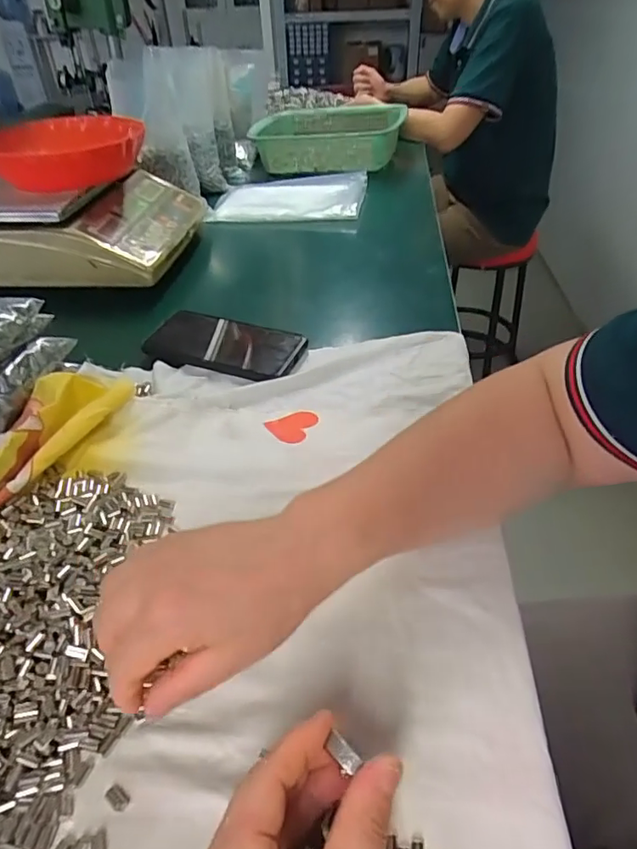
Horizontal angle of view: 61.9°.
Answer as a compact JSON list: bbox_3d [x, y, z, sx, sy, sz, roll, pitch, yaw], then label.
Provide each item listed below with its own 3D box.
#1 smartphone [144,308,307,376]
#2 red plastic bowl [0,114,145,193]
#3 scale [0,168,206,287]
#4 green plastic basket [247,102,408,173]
[{"bbox_3d":[-0.096,-0.083,0.553,0.158,0.013,0.078,15,44,19],"label":"smartphone"},{"bbox_3d":[-0.334,-0.373,0.727,0.181,0.060,0.181,-11,42,-10],"label":"red plastic bowl"},{"bbox_3d":[-0.341,-0.289,0.727,0.316,0.087,0.254,2,41,4],"label":"scale"},{"bbox_3d":[0.025,-0.564,1.062,0.259,0.091,0.240,7,42,10],"label":"green plastic basket"}]

